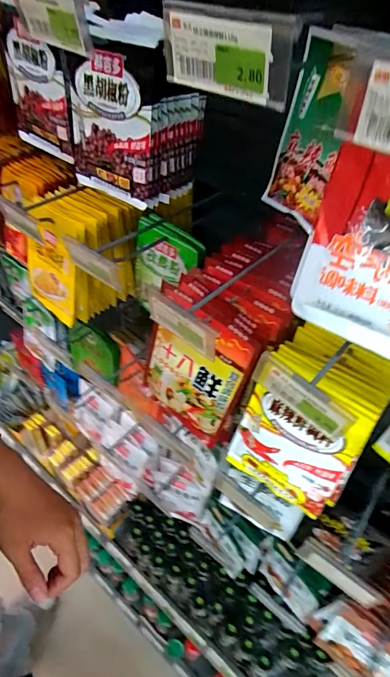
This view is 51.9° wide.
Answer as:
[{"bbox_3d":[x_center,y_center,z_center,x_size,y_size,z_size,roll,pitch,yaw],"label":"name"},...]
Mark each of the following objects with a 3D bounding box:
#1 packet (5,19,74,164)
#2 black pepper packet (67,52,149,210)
[{"bbox_3d":[-0.196,-0.301,0.506,0.112,0.133,0.009,38,52,18],"label":"packet"},{"bbox_3d":[-0.101,-0.233,0.447,0.135,0.141,0.018,29,43,26],"label":"black pepper packet"}]

